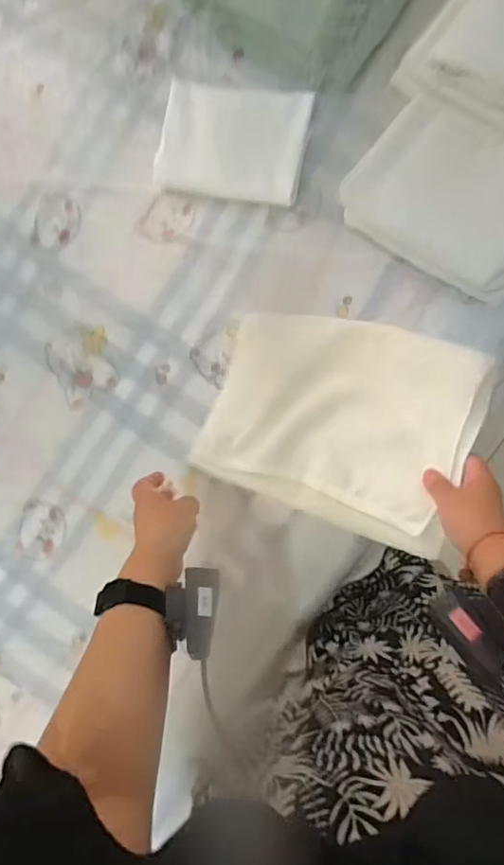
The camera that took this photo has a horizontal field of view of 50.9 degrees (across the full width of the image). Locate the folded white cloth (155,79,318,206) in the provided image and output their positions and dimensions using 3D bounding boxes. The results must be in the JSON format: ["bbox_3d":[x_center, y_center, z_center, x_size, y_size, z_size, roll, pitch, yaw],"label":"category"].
[{"bbox_3d":[-0.029,-0.406,0.746,0.207,0.015,0.140,13,108,12],"label":"folded white cloth"}]

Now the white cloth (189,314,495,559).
[{"bbox_3d":[0.100,-0.023,0.640,0.315,0.038,0.240,18,81,30],"label":"white cloth"}]

